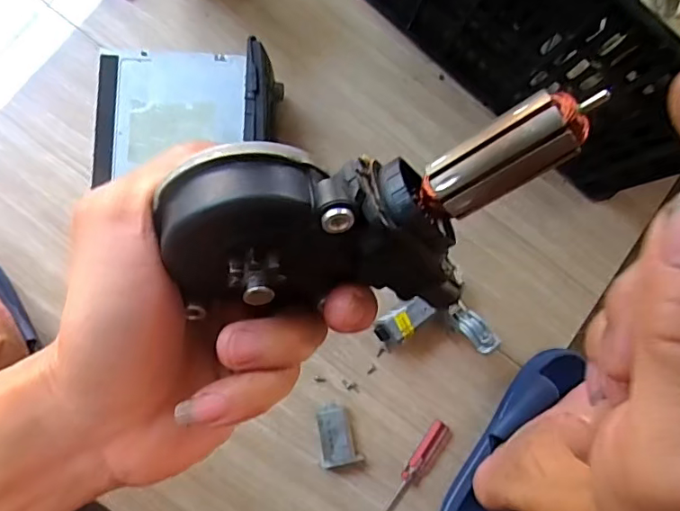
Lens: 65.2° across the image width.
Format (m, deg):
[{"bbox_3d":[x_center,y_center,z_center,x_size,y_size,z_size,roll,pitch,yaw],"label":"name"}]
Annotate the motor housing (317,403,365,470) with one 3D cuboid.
[{"bbox_3d":[-0.001,0.217,0.644,0.048,0.025,0.071,-4,87,-7],"label":"motor housing"}]

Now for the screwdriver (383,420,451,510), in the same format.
[{"bbox_3d":[0.077,0.292,0.656,0.023,0.024,0.195,33,84,-4],"label":"screwdriver"}]

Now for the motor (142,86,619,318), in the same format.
[{"bbox_3d":[0.010,-0.009,0.183,0.133,0.057,0.058,-12,88,6],"label":"motor"}]

